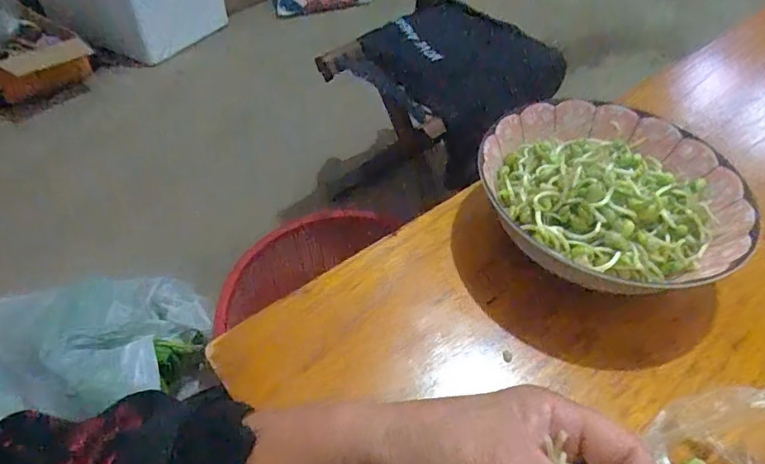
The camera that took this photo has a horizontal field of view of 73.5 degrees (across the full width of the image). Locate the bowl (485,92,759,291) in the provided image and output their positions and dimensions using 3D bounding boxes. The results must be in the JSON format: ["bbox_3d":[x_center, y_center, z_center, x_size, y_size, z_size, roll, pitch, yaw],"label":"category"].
[{"bbox_3d":[0.151,-0.027,0.353,0.165,0.057,0.158,2,48,-2],"label":"bowl"}]

